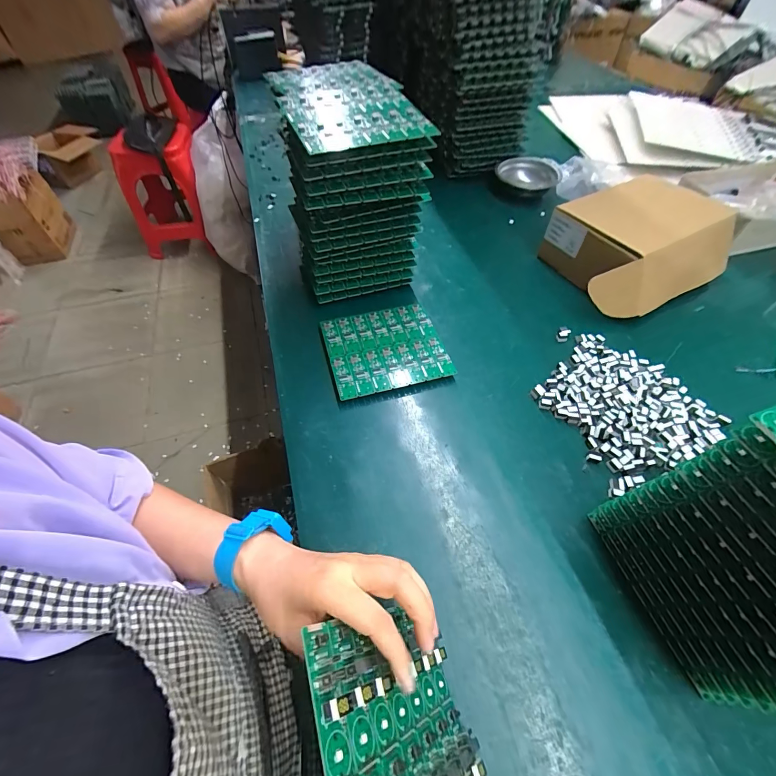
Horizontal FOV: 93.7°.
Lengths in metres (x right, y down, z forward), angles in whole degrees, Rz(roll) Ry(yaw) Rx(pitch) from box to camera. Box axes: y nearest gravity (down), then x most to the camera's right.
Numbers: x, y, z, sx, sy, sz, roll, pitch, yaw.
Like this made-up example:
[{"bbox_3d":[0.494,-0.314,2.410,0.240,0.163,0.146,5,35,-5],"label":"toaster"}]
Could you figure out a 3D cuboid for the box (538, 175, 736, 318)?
[{"bbox_3d":[0.372,-0.218,0.553,0.240,0.100,0.188,-23,58,-16],"label":"box"}]

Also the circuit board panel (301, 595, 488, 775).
[{"bbox_3d":[0.014,0.212,0.222,0.014,0.143,0.129,-33,55,15],"label":"circuit board panel"}]

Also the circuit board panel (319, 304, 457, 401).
[{"bbox_3d":[-0.004,-0.052,0.486,0.148,0.015,0.132,-14,56,-10],"label":"circuit board panel"}]

